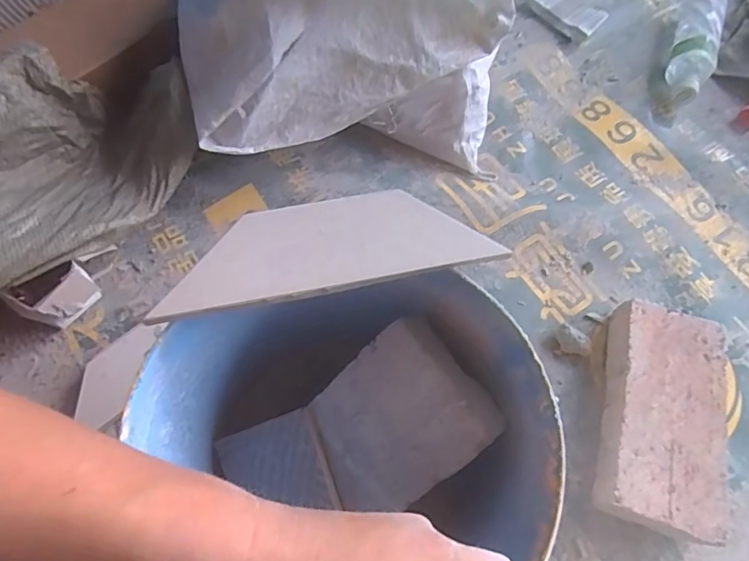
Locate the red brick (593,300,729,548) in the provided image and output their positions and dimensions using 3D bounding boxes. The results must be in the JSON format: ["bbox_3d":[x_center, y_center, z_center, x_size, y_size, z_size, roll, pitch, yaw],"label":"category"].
[{"bbox_3d":[0.287,0.136,0.508,0.110,0.054,0.215,18,66,5],"label":"red brick"}]

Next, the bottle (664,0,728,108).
[{"bbox_3d":[0.463,-0.338,0.720,0.058,0.057,0.217,22,67,7],"label":"bottle"}]

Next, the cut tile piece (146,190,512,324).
[{"bbox_3d":[-0.028,-0.022,0.303,0.193,0.010,0.059,-11,67,-8],"label":"cut tile piece"}]

